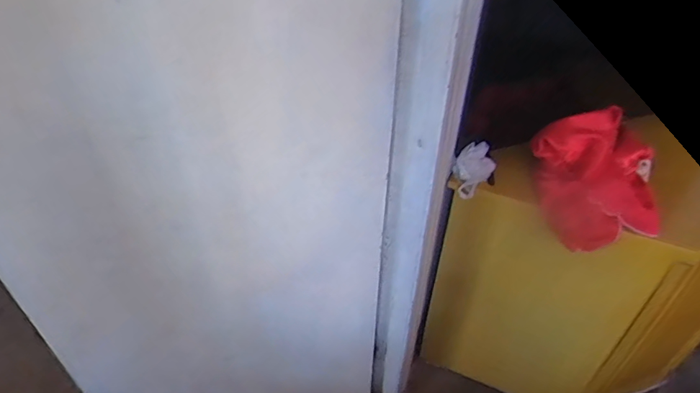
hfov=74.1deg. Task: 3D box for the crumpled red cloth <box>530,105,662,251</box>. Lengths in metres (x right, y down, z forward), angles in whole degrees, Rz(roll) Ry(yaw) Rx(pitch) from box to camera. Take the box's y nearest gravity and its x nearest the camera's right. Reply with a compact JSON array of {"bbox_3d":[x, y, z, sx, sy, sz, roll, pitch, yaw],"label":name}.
[{"bbox_3d":[0.534,-0.044,0.993,0.255,0.195,0.221,6,41,5],"label":"crumpled red cloth"}]

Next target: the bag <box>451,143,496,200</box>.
[{"bbox_3d":[0.274,-0.058,1.028,0.088,0.096,0.082,11,41,12],"label":"bag"}]

